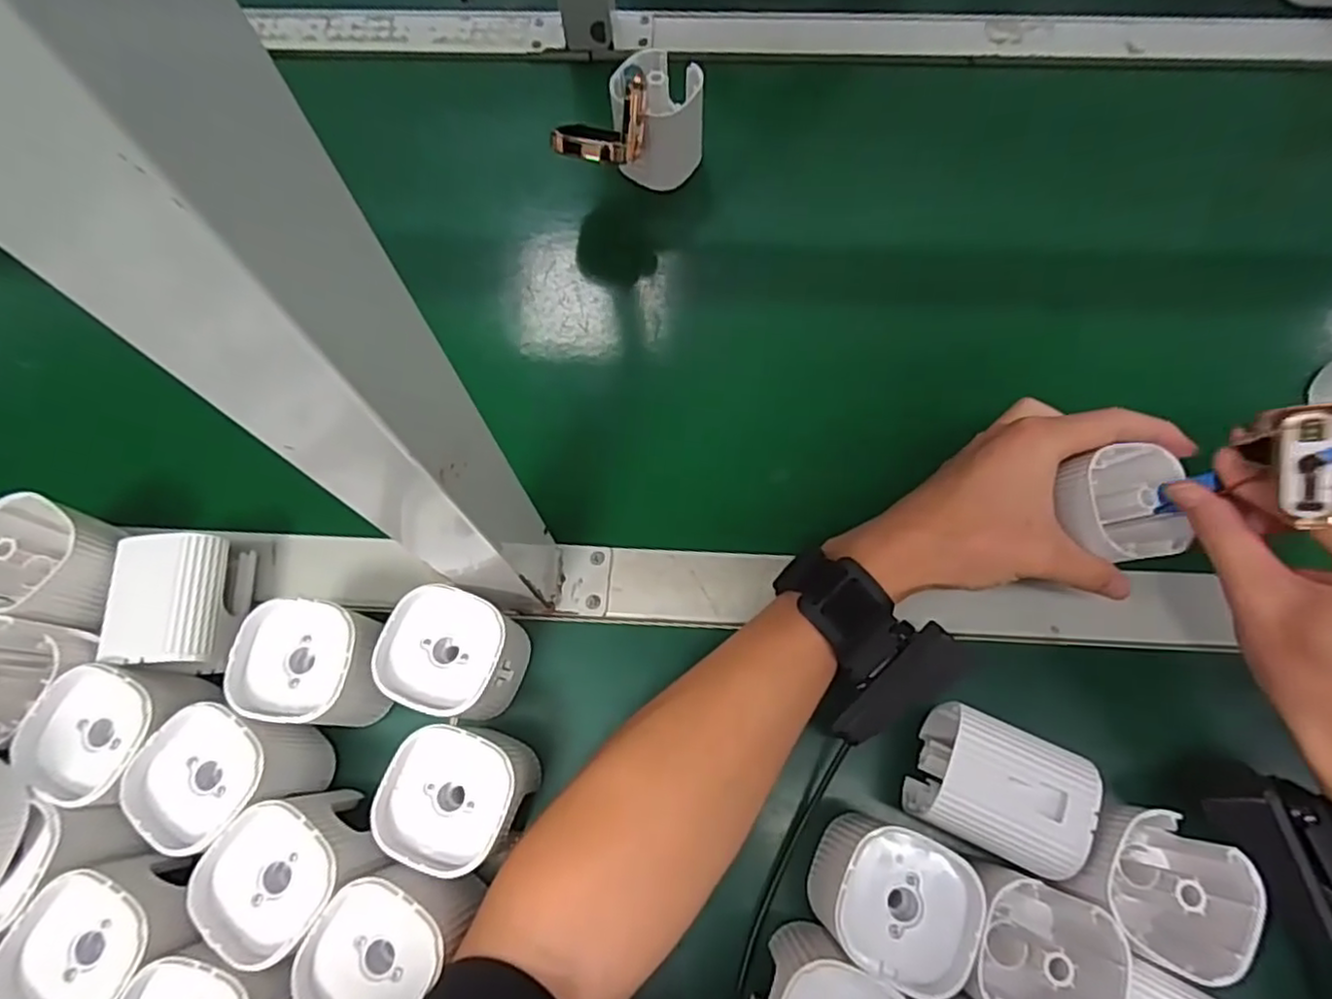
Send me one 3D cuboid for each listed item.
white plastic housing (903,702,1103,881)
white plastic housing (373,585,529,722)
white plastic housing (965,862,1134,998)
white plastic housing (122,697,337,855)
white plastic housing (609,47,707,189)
[{"bbox_3d":[0.147,0.131,0.307,0.073,0.045,0.054,23,70,8],"label":"white plastic housing"},{"bbox_3d":[-0.101,0.078,0.329,0.060,0.066,0.054,16,70,5],"label":"white plastic housing"},{"bbox_3d":[0.154,0.191,0.283,0.069,0.061,0.056,23,70,8],"label":"white plastic housing"},{"bbox_3d":[-0.198,0.127,0.309,0.062,0.059,0.054,15,70,5],"label":"white plastic housing"},{"bbox_3d":[-0.006,-0.258,0.457,0.059,0.059,0.057,0,69,-1],"label":"white plastic housing"}]

